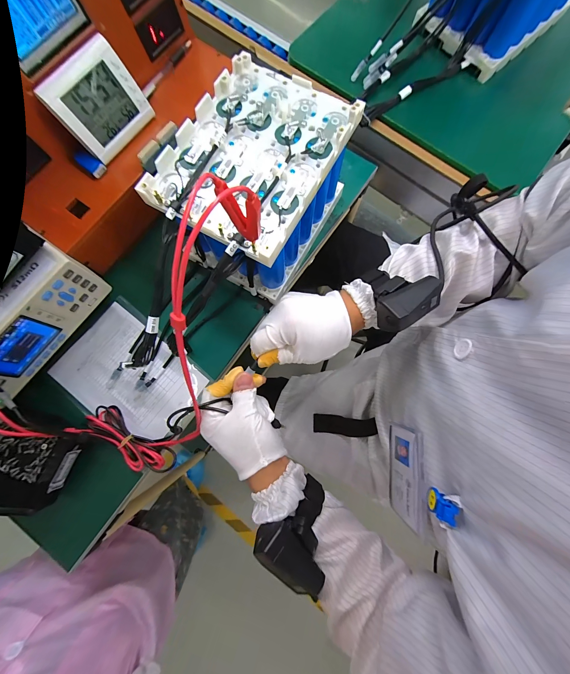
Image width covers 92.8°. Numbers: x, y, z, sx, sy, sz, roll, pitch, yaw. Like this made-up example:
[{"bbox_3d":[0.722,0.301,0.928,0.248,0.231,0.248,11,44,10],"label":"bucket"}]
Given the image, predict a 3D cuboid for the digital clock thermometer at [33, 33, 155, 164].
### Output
[{"bbox_3d":[-0.248,-0.313,0.365,0.022,0.090,0.110,32,80,33],"label":"digital clock thermometer"}]

